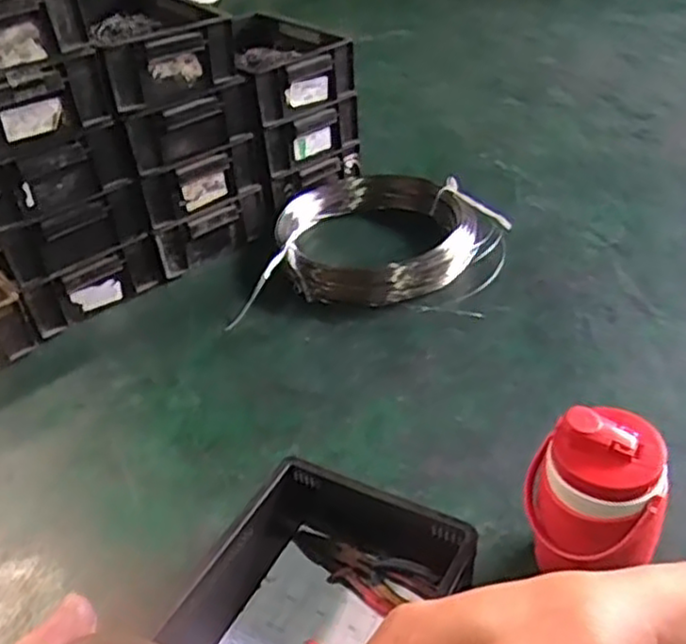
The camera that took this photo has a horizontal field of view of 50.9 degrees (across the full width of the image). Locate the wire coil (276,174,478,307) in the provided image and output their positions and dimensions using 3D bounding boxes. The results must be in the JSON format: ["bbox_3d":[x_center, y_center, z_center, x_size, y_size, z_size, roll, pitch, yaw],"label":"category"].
[{"bbox_3d":[0.068,-0.180,1.391,0.373,0.090,0.363,1,38,7],"label":"wire coil"}]

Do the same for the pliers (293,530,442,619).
[{"bbox_3d":[0.017,0.289,0.836,0.175,0.024,0.061,13,41,22],"label":"pliers"}]

